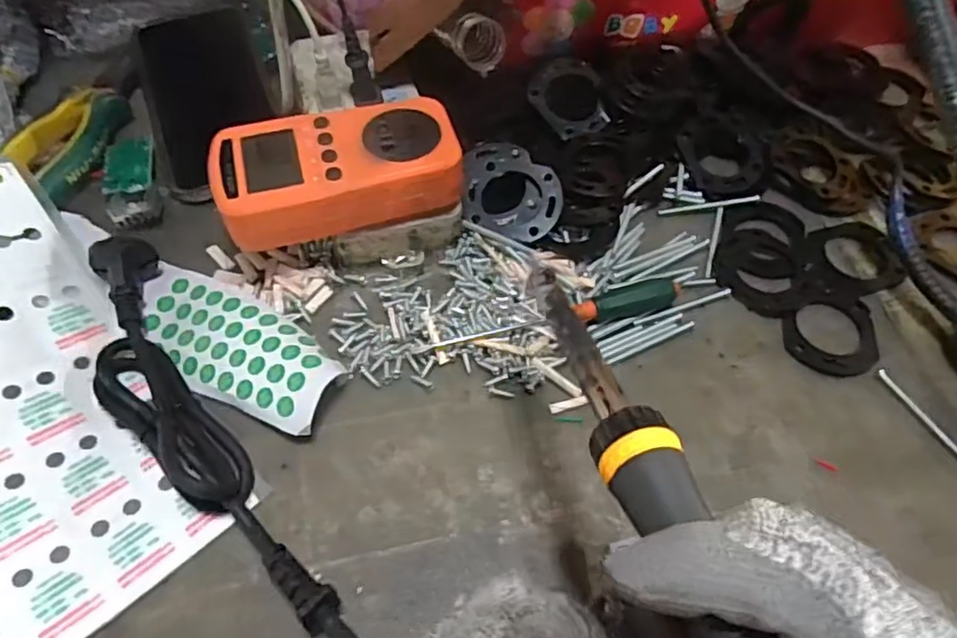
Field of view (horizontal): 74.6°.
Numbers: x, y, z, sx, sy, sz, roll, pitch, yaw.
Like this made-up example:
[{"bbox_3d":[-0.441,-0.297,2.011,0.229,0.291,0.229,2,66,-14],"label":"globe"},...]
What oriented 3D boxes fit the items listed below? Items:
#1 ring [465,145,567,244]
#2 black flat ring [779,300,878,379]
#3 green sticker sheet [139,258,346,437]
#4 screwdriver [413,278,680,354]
[{"bbox_3d":[0.020,-0.077,0.373,0.056,0.008,0.061,-1,78,4],"label":"ring"},{"bbox_3d":[0.196,0.009,0.348,0.049,0.004,0.050,1,58,-2],"label":"black flat ring"},{"bbox_3d":[-0.131,0.009,0.329,0.133,0.020,0.056,27,61,13],"label":"green sticker sheet"},{"bbox_3d":[0.043,-0.002,0.346,0.158,0.012,0.017,-15,60,-12],"label":"screwdriver"}]

